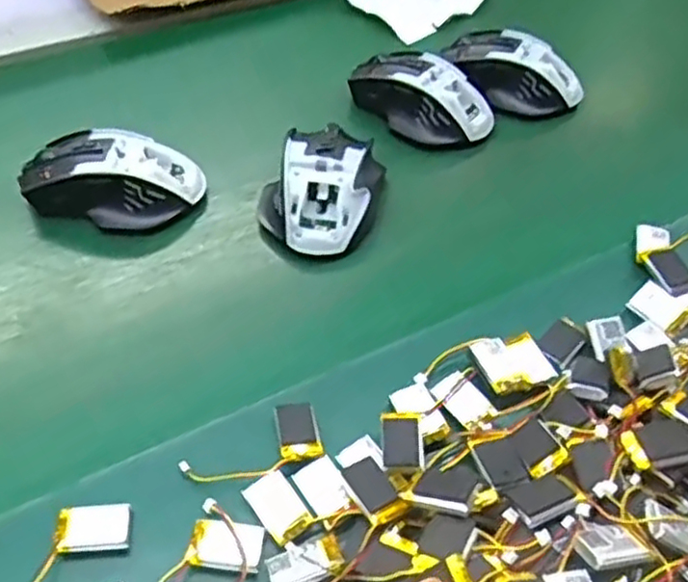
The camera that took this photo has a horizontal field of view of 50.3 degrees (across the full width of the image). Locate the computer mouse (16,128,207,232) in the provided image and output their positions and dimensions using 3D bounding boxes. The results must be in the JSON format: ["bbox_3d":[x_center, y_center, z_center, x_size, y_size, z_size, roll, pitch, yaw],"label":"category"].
[{"bbox_3d":[-0.154,-0.075,0.481,0.118,0.036,0.062,3,49,2],"label":"computer mouse"}]

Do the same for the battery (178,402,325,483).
[{"bbox_3d":[-0.045,0.075,0.355,0.067,0.007,0.032,-18,50,-11],"label":"battery"}]

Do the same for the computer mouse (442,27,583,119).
[{"bbox_3d":[0.134,-0.174,0.582,0.108,0.037,0.062,13,51,15],"label":"computer mouse"}]

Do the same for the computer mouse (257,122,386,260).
[{"bbox_3d":[-0.014,-0.070,0.482,0.073,0.035,0.104,11,50,9],"label":"computer mouse"}]

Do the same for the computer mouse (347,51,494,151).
[{"bbox_3d":[0.057,-0.149,0.556,0.111,0.035,0.062,21,53,21],"label":"computer mouse"}]

